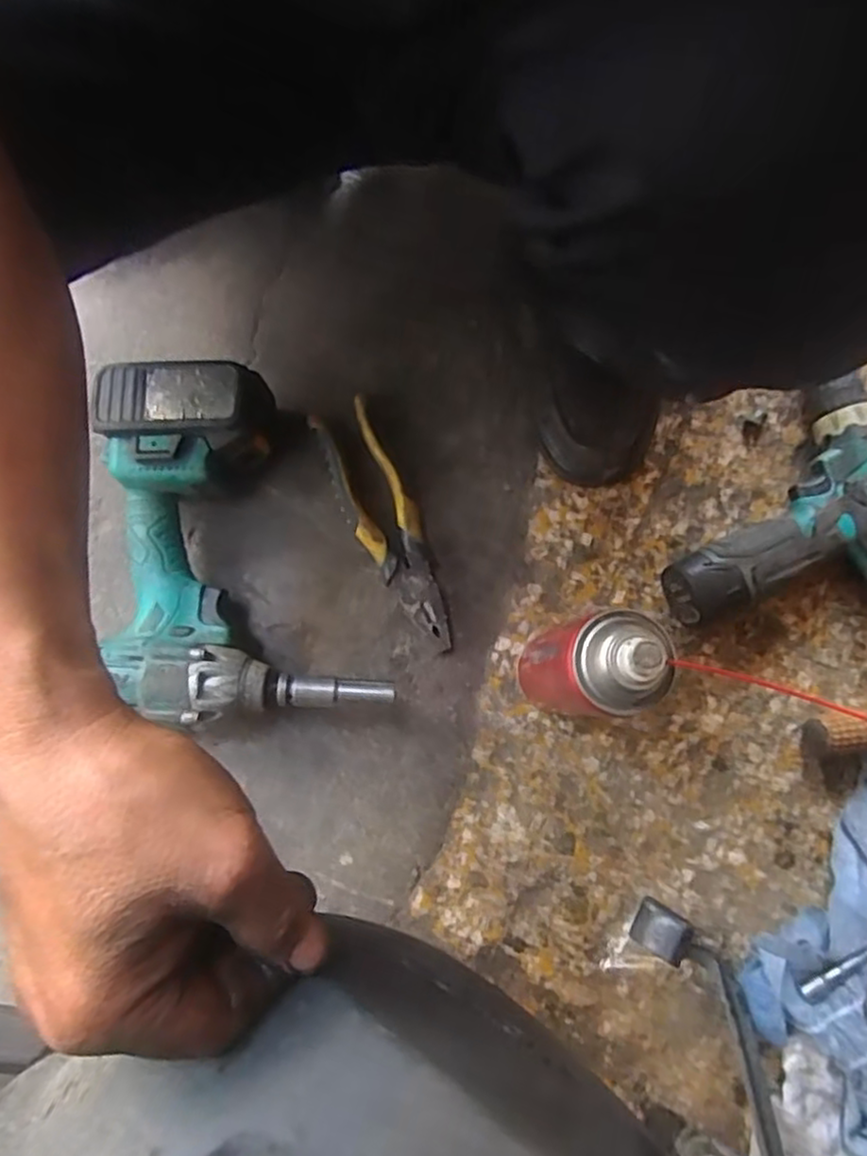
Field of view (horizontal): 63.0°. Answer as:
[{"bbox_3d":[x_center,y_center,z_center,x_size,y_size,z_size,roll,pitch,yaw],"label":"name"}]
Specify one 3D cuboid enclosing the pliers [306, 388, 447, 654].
[{"bbox_3d":[-0.034,-0.038,0.517,0.045,0.025,0.188,-21,83,-7],"label":"pliers"}]

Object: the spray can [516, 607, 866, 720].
[{"bbox_3d":[0.098,0.053,0.437,0.064,0.176,0.064,2,81,-4],"label":"spray can"}]

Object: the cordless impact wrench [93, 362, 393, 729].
[{"bbox_3d":[-0.134,-0.025,0.493,0.180,0.065,0.242,-6,81,-5],"label":"cordless impact wrench"}]

